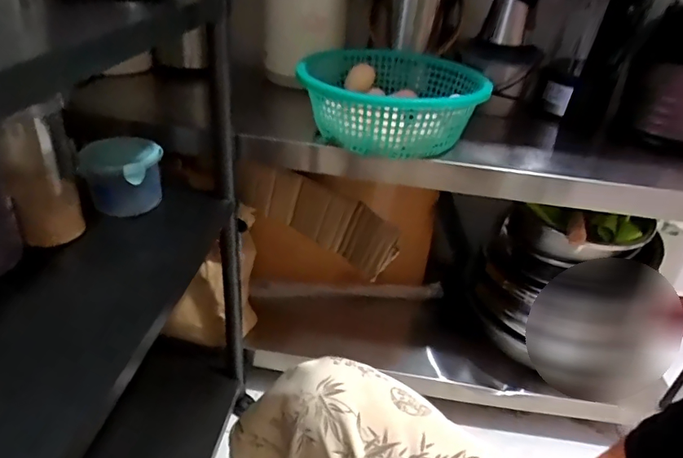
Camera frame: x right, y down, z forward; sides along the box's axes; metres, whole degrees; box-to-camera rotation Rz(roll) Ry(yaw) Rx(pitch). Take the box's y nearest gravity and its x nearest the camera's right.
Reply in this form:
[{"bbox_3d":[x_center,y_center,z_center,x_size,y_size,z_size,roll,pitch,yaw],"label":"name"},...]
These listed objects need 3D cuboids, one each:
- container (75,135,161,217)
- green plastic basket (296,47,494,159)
[{"bbox_3d":[-0.308,-0.076,0.675,0.108,0.094,0.084,-12,36,-26],"label":"container"},{"bbox_3d":[0.076,-0.198,0.740,0.275,0.092,0.272,6,32,0],"label":"green plastic basket"}]

